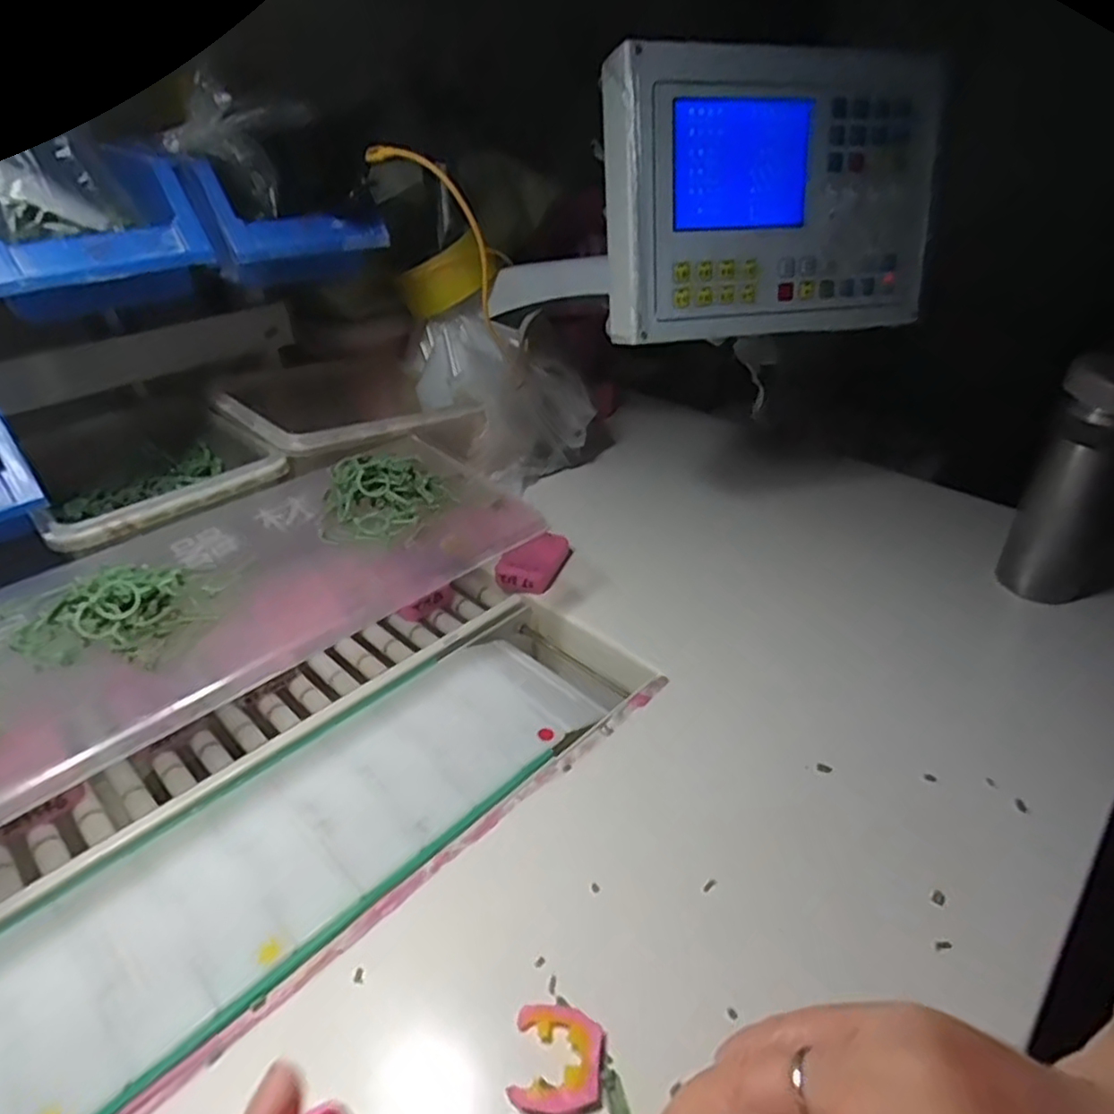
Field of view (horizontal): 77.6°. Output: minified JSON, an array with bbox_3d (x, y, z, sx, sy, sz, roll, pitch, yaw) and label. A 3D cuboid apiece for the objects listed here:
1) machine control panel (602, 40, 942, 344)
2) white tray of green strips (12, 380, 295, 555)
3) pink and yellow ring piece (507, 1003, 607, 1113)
[{"bbox_3d":[0.160,-0.264,0.514,0.251,0.185,0.042,-7,19,-12],"label":"machine control panel"},{"bbox_3d":[-0.330,-0.067,0.560,0.149,0.065,0.233,-26,42,-31],"label":"white tray of green strips"},{"bbox_3d":[0.001,0.218,0.301,0.039,0.004,0.040,3,35,5],"label":"pink and yellow ring piece"}]

